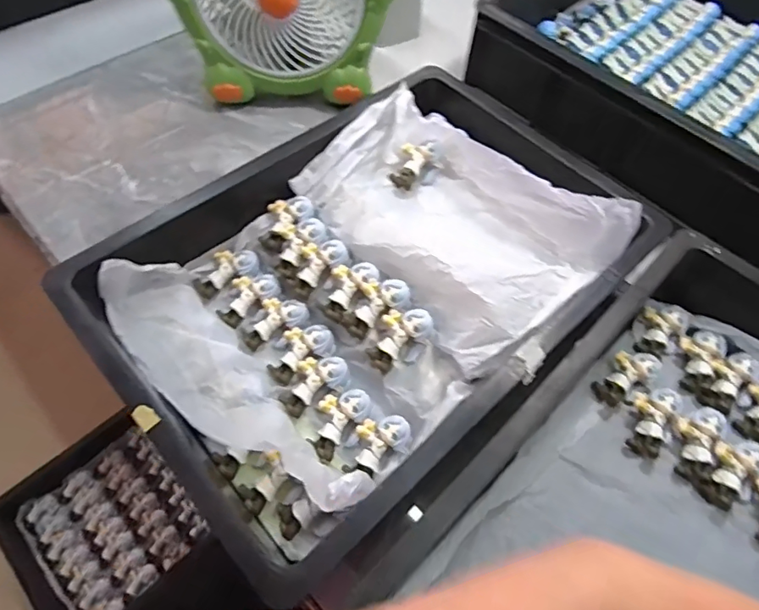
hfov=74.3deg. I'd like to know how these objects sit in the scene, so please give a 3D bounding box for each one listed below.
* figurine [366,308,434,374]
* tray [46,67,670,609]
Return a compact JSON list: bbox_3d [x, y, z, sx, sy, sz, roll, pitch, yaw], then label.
[{"bbox_3d":[0.015,0.027,0.431,0.064,0.017,0.036,-47,68,7],"label":"figurine"},{"bbox_3d":[0.002,-0.022,0.456,0.446,0.111,0.314,-36,67,-21],"label":"tray"}]

